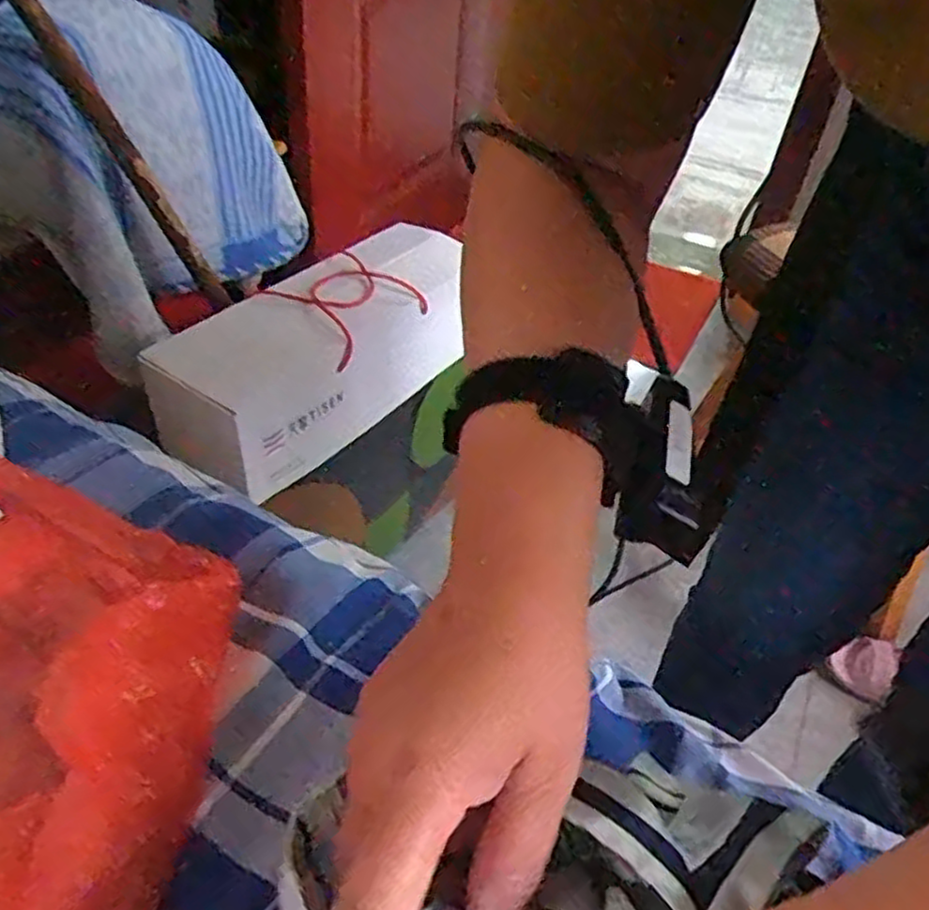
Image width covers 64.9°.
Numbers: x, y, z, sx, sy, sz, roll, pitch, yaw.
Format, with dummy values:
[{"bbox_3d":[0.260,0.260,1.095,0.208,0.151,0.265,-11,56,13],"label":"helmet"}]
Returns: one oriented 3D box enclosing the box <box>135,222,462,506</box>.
[{"bbox_3d":[-0.149,-0.140,0.899,0.151,0.141,0.432,28,46,24],"label":"box"}]

